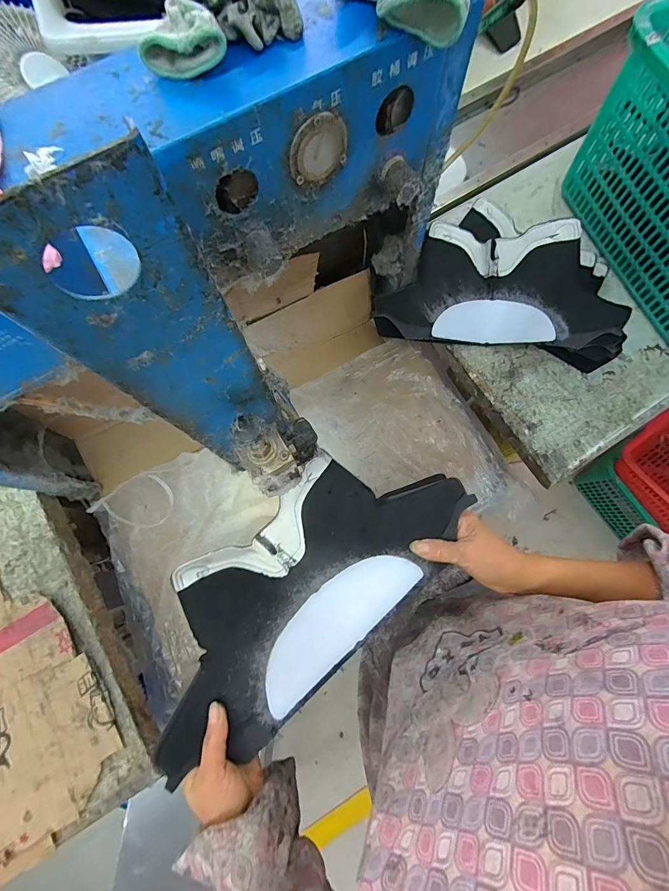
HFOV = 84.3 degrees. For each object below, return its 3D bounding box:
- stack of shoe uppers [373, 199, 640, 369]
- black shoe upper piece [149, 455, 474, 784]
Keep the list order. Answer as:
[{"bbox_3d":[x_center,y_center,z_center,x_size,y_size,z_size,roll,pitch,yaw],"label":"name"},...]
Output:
[{"bbox_3d":[0.276,-0.284,0.614,0.382,0.079,0.251,11,77,4],"label":"stack of shoe uppers"},{"bbox_3d":[-0.032,0.136,0.390,0.348,0.076,0.171,-40,80,-9],"label":"black shoe upper piece"}]

